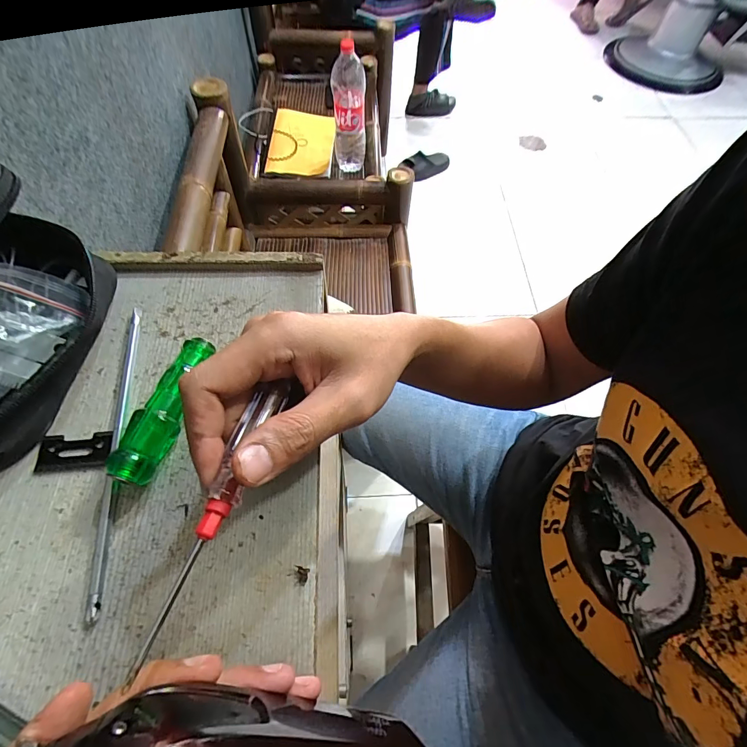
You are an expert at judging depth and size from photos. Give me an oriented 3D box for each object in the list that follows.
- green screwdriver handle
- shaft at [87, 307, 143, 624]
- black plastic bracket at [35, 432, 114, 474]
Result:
[{"bbox_3d":[-0.124,0.021,0.244,0.022,0.023,0.093,15,63,6],"label":"green screwdriver handle"},{"bbox_3d":[-0.156,0.039,0.244,0.008,0.007,0.189,-7,62,-5],"label":"shaft"},{"bbox_3d":[-0.180,0.046,0.240,0.040,0.004,0.022,-4,62,-4],"label":"black plastic bracket"}]

